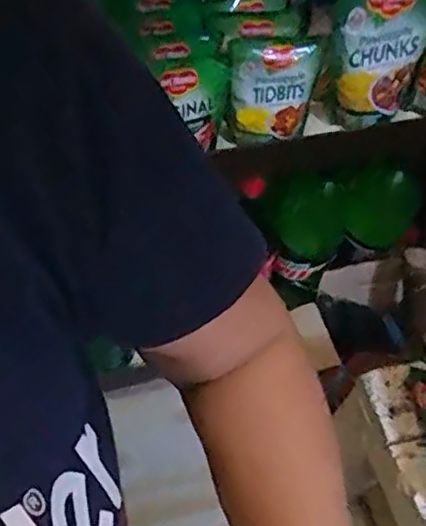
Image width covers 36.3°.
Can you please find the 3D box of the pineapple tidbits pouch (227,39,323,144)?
[{"bbox_3d":[0.056,-0.168,0.630,0.082,0.111,0.026,6,52,0],"label":"pineapple tidbits pouch"}]

